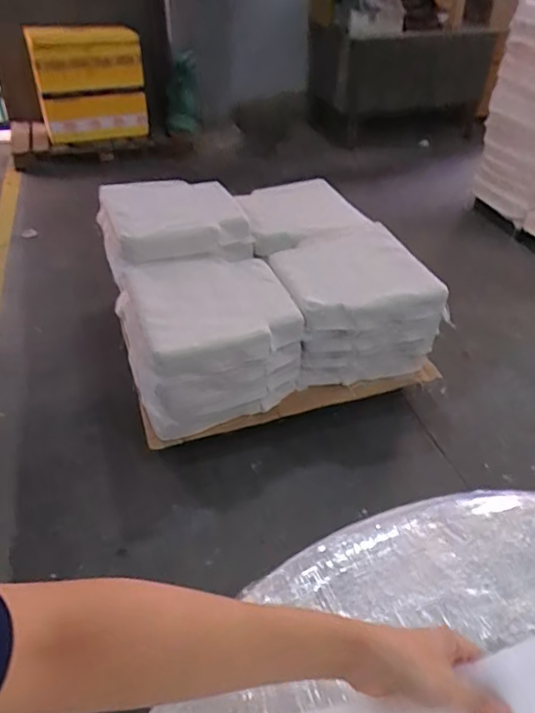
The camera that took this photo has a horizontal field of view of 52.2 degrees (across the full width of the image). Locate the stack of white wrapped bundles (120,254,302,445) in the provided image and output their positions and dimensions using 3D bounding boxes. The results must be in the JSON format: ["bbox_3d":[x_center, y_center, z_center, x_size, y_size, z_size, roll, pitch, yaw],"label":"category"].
[{"bbox_3d":[-0.214,-0.087,1.924,0.545,0.368,0.542,-13,41,-16],"label":"stack of white wrapped bundles"}]

